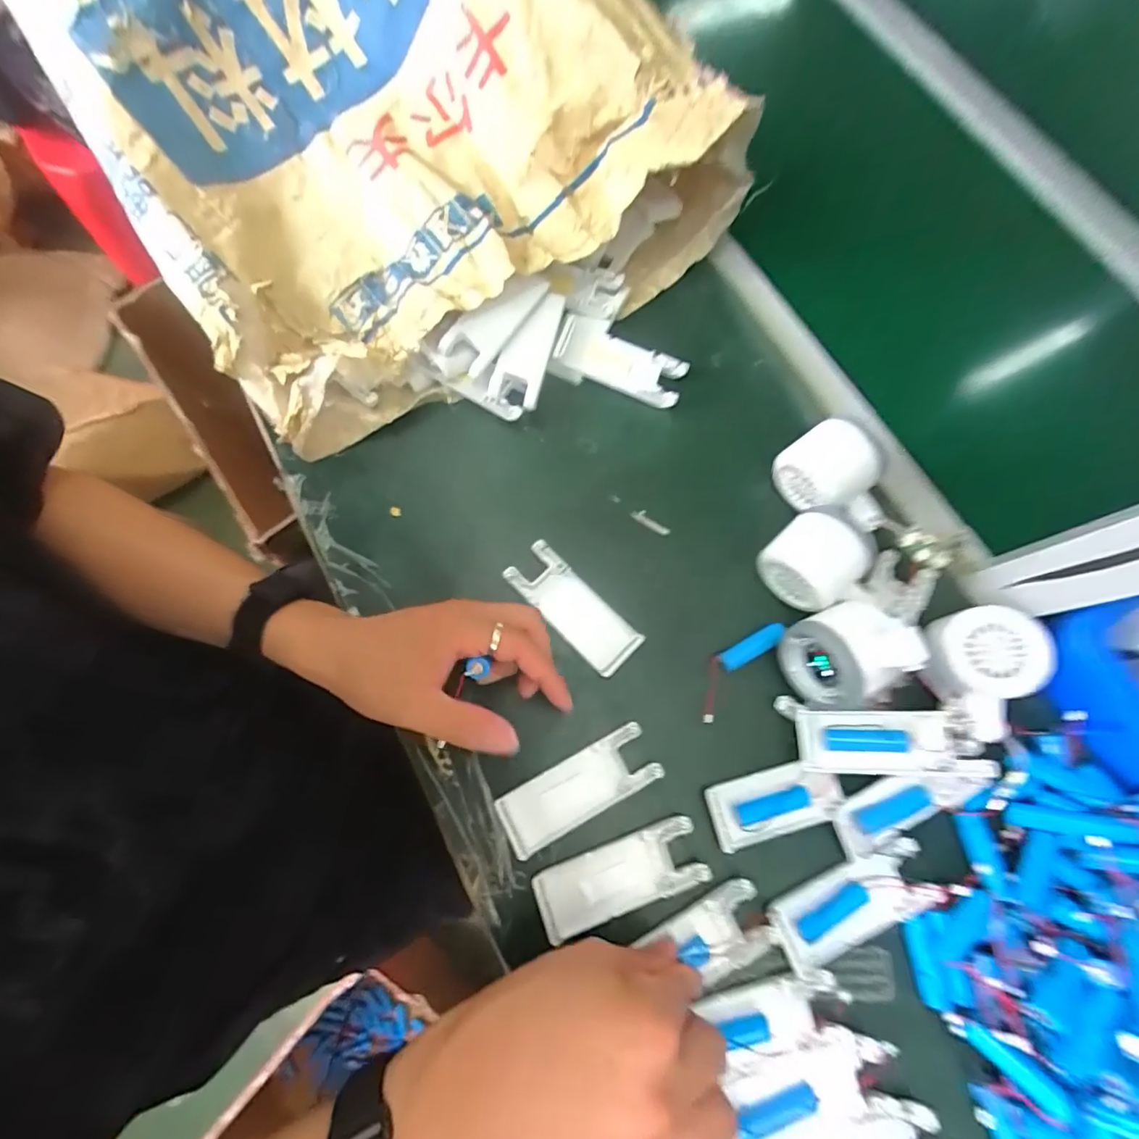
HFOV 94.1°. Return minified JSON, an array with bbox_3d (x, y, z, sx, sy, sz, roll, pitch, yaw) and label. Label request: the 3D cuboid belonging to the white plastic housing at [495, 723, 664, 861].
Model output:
[{"bbox_3d":[0.006,0.143,0.347,0.104,0.012,0.039,-27,76,-8],"label":"white plastic housing"}]

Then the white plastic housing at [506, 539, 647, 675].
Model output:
[{"bbox_3d":[0.002,0.028,0.383,0.039,0.010,0.104,-44,79,-11],"label":"white plastic housing"}]

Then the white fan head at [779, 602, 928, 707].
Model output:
[{"bbox_3d":[0.174,0.056,0.337,0.053,0.086,0.064,-19,75,-6],"label":"white fan head"}]

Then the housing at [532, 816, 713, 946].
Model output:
[{"bbox_3d":[0.032,0.192,0.329,0.104,0.012,0.039,-18,75,-5],"label":"housing"}]

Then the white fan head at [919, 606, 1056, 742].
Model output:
[{"bbox_3d":[0.265,0.066,0.342,0.061,0.042,0.078,8,74,2],"label":"white fan head"}]

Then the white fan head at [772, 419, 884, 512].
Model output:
[{"bbox_3d":[0.190,-0.075,0.391,0.051,0.053,0.061,-41,79,-11],"label":"white fan head"}]

